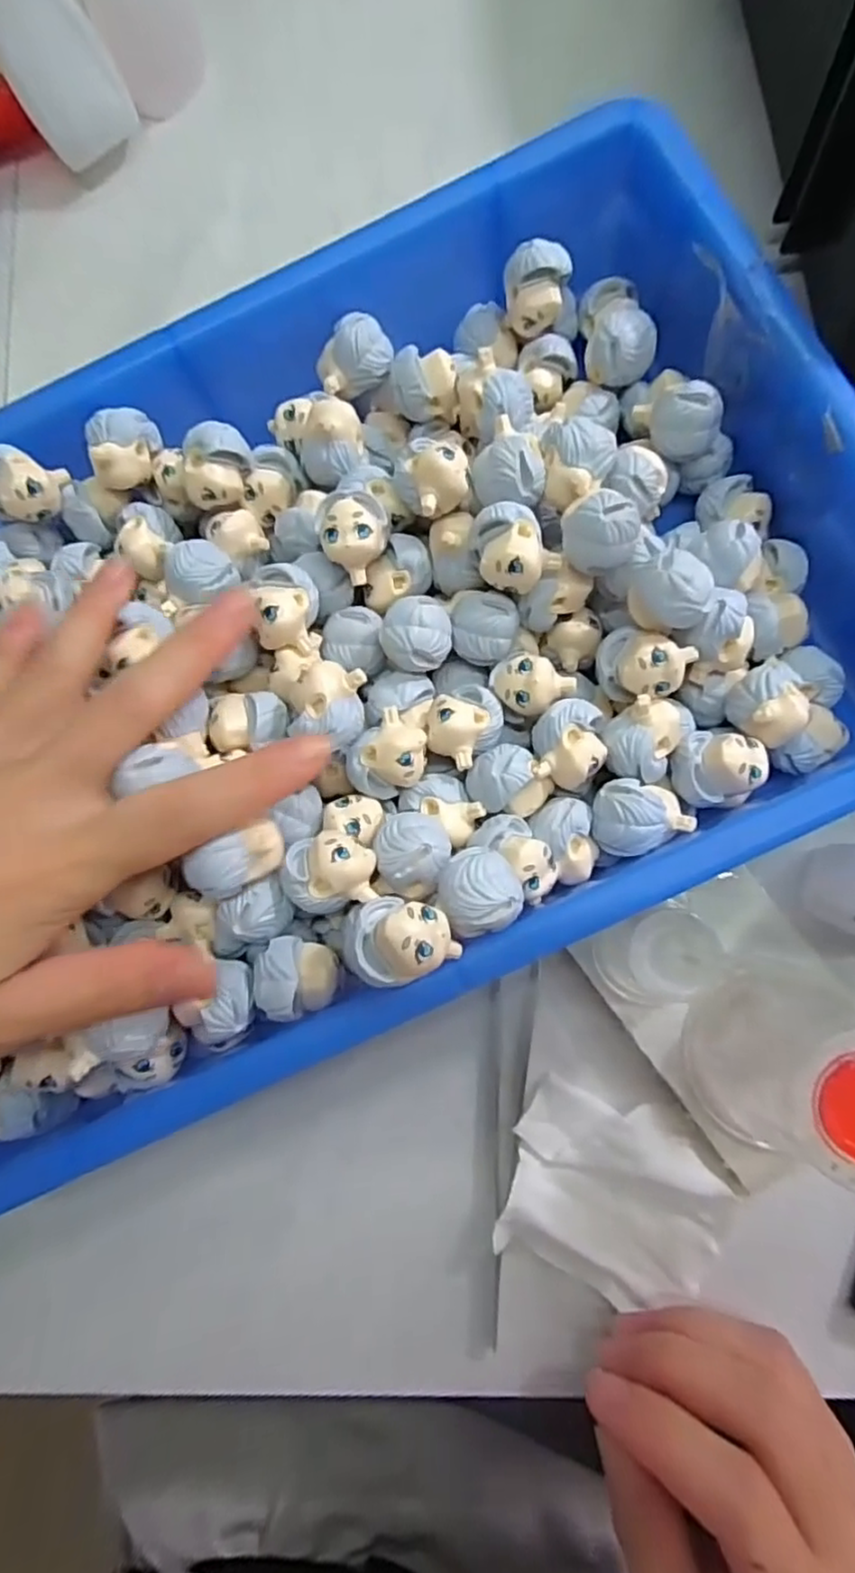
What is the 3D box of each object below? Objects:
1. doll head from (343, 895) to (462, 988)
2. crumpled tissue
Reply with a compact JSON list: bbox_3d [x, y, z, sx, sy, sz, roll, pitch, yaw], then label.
[{"bbox_3d":[-0.008,0.042,0.183,0.028,0.019,0.023,-15,81,4],"label":"doll head"},{"bbox_3d":[0.063,0.139,0.224,0.068,0.013,0.060,20,85,8],"label":"crumpled tissue"}]

